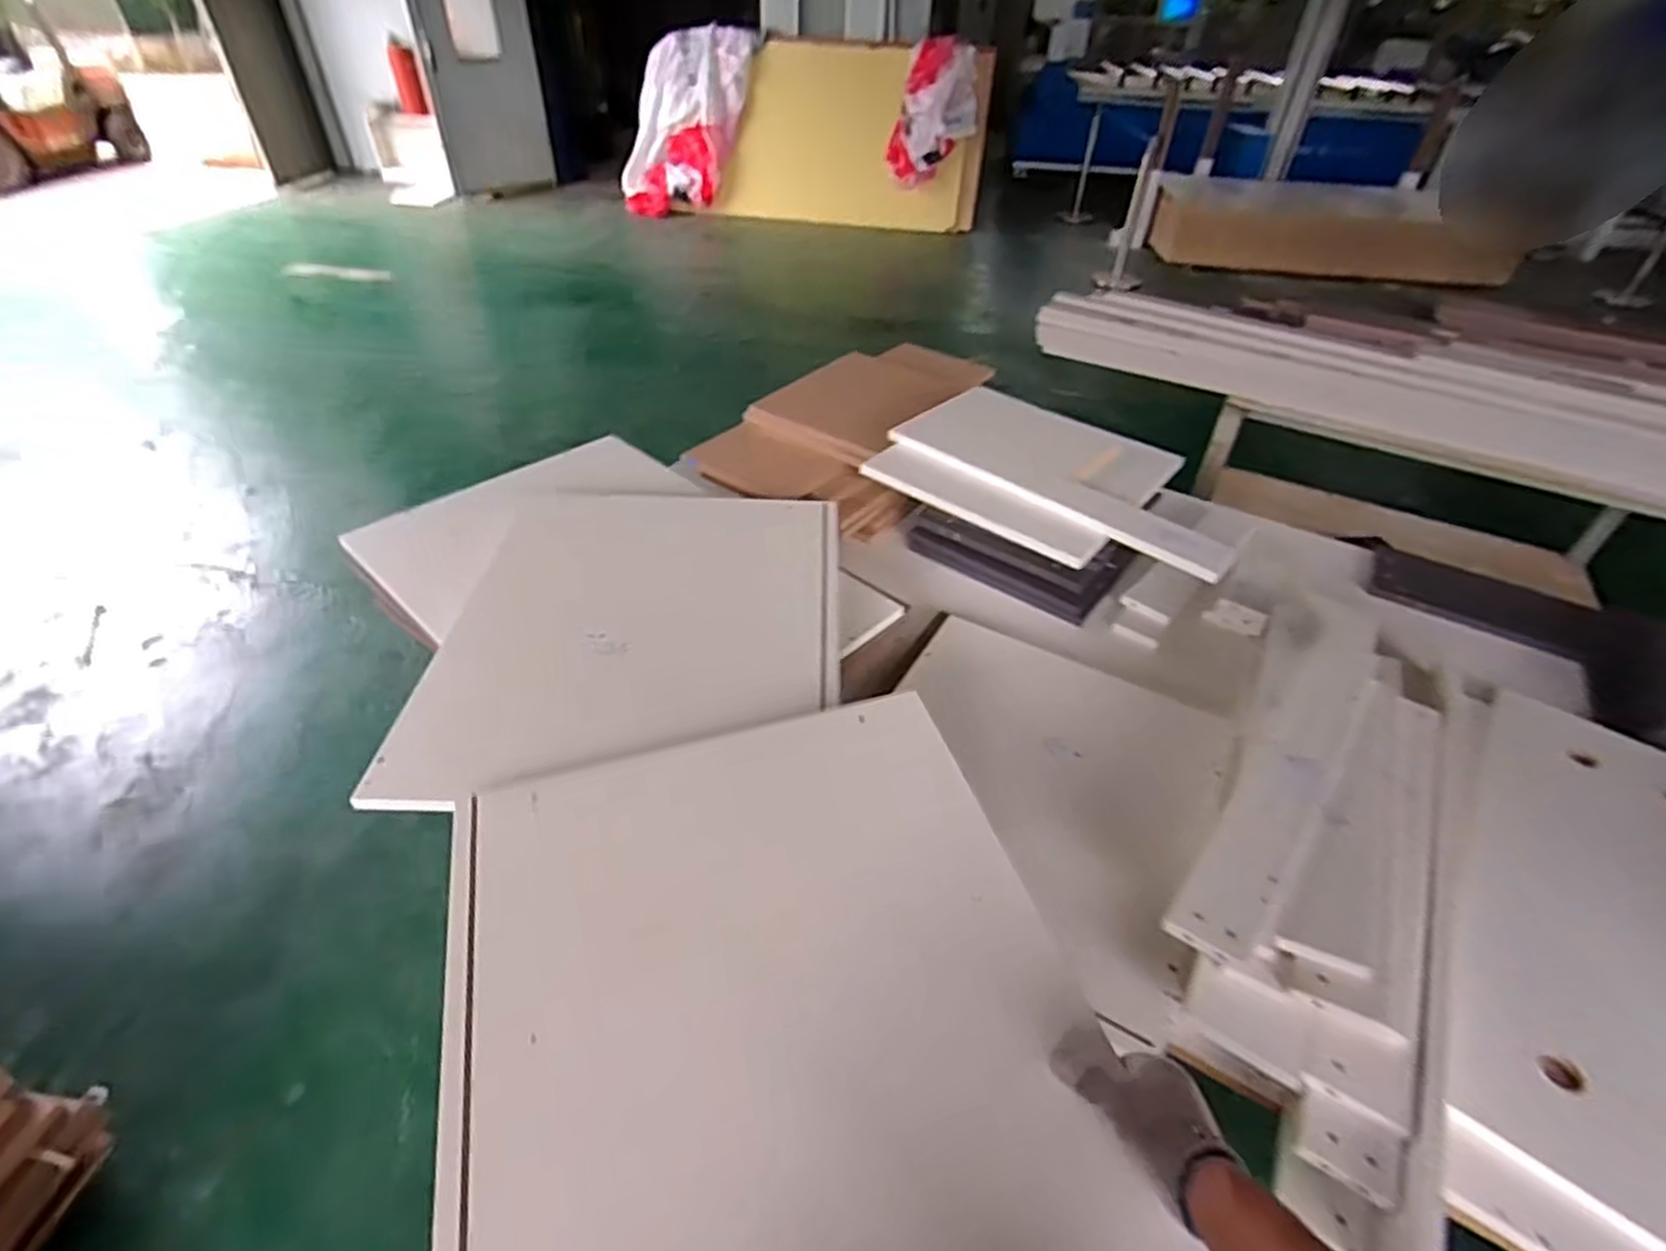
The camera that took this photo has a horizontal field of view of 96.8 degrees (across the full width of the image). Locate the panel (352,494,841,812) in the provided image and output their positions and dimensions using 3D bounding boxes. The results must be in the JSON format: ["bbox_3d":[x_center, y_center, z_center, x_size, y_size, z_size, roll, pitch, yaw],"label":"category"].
[{"bbox_3d":[-0.262,-0.010,1.080,0.534,0.033,0.626,2,44,-3],"label":"panel"}]

